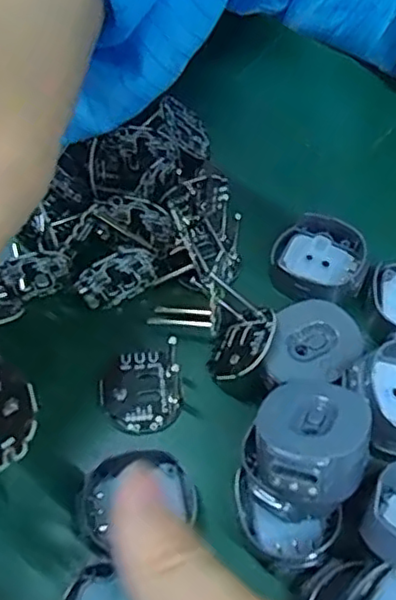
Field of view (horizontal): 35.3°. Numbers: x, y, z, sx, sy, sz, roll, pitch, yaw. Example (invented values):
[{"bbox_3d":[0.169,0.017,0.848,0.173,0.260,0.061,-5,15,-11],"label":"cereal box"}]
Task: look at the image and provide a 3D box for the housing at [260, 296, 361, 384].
[{"bbox_3d":[0.032,0.012,0.174,0.025,0.009,0.023,-1,61,1],"label":"housing"}]

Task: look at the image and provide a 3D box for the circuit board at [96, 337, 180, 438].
[{"bbox_3d":[-0.016,0.025,0.177,0.022,0.004,0.027,-8,61,-3],"label":"circuit board"}]

